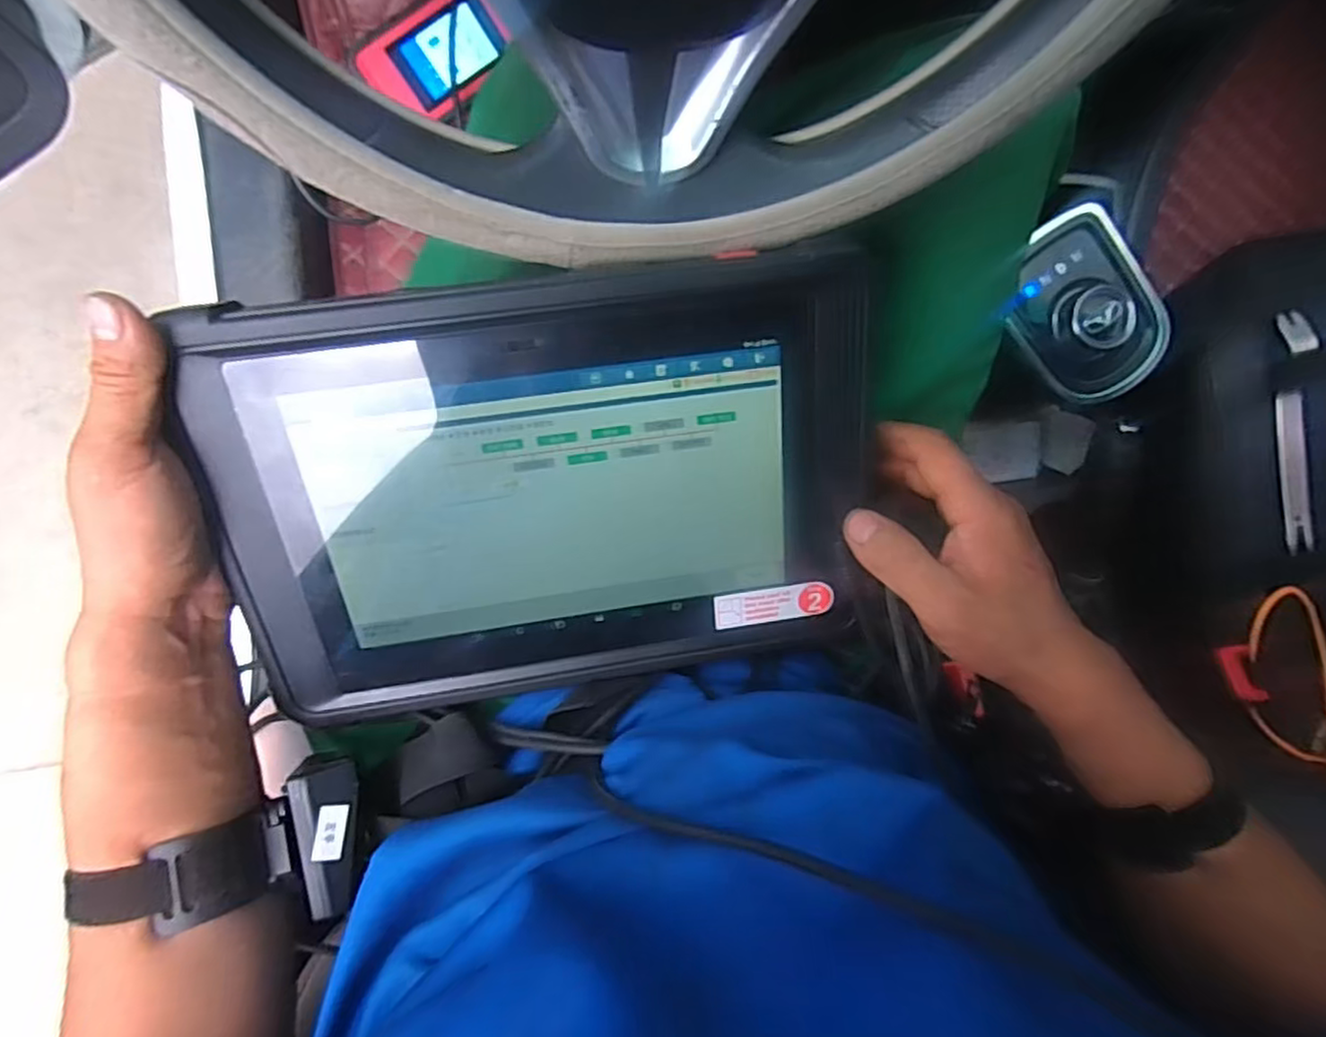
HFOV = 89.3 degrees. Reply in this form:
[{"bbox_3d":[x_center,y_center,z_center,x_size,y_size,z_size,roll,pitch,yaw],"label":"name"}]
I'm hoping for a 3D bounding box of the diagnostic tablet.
[{"bbox_3d":[-0.049,-0.008,0.324,0.296,0.021,0.204,-7,114,-6],"label":"diagnostic tablet"}]

